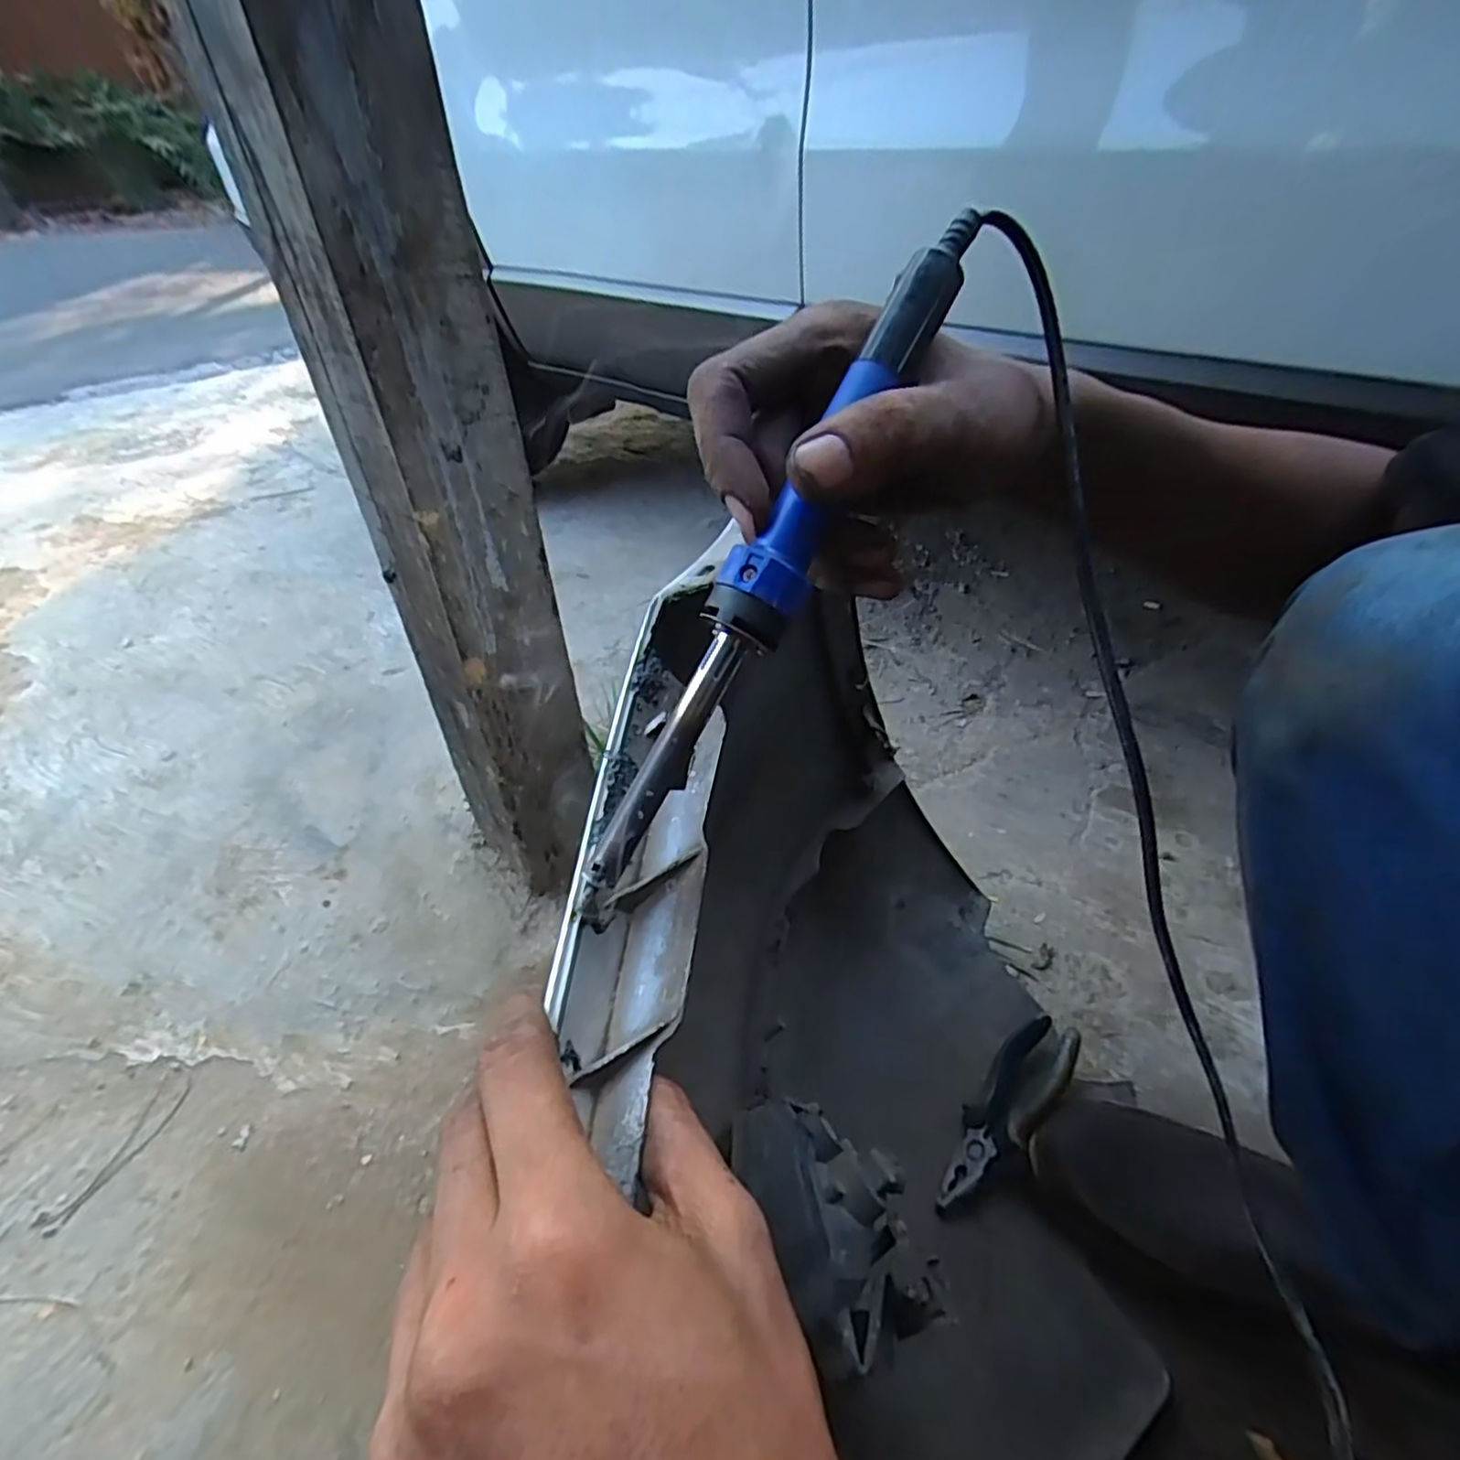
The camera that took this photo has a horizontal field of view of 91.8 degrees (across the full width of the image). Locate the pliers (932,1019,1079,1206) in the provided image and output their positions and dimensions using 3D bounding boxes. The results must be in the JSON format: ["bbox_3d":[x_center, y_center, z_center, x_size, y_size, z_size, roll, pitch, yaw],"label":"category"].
[{"bbox_3d":[0.209,0.290,0.539,0.044,0.031,0.156,33,72,35],"label":"pliers"}]

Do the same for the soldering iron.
[{"bbox_3d":[0.015,-0.050,0.213,0.022,0.021,0.237,29,89,31],"label":"soldering iron"}]

